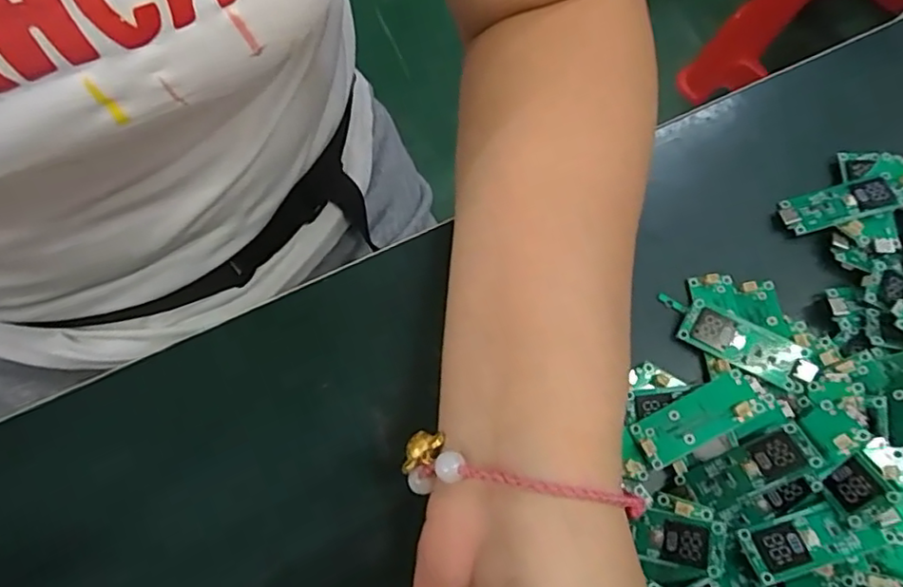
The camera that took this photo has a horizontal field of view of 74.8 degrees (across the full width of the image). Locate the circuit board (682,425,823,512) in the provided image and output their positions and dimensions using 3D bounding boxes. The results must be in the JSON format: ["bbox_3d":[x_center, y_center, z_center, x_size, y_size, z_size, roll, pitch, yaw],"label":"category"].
[{"bbox_3d":[0.107,0.062,0.213,0.042,0.004,0.018,-31,37,17],"label":"circuit board"}]

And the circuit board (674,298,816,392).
[{"bbox_3d":[0.119,0.020,0.238,0.049,0.008,0.019,28,71,13],"label":"circuit board"}]

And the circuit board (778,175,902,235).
[{"bbox_3d":[0.172,-0.040,0.261,0.048,0.006,0.018,-13,67,10],"label":"circuit board"}]

